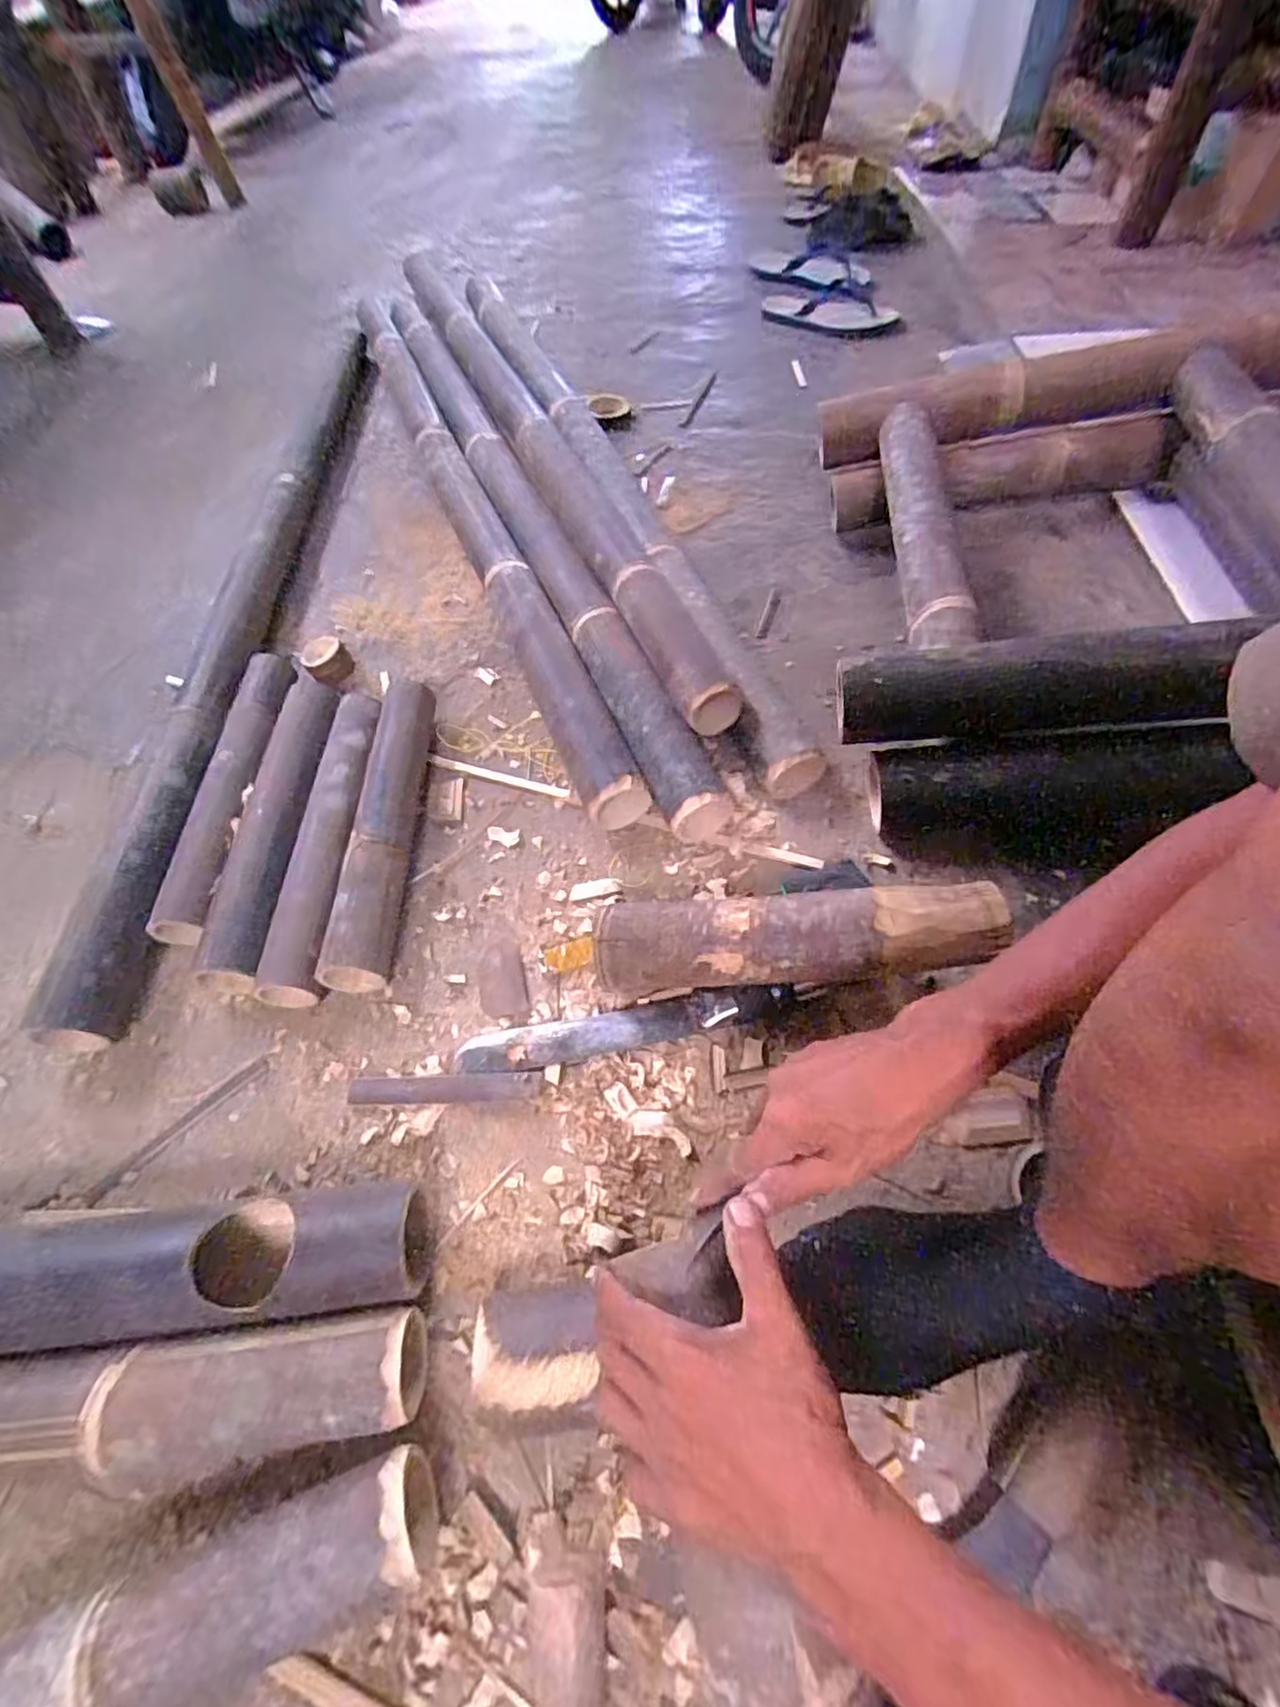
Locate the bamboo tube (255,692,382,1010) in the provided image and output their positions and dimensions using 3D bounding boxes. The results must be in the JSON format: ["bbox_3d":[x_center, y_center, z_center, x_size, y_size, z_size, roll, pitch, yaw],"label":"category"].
[{"bbox_3d":[-0.317,-0.024,0.692,0.054,0.050,0.371,-2,57,1],"label":"bamboo tube"}]

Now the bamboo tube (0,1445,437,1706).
[{"bbox_3d":[-0.375,0.467,0.350,0.530,0.080,0.068,-17,58,-9],"label":"bamboo tube"}]

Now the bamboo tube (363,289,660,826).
[{"bbox_3d":[-0.250,-0.506,0.981,0.067,0.090,1.206,-21,61,-10],"label":"bamboo tube"}]

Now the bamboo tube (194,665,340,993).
[{"bbox_3d":[-0.383,-0.050,0.708,0.060,0.044,0.402,-3,57,0],"label":"bamboo tube"}]

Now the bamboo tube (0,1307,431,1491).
[{"bbox_3d":[-0.411,0.367,0.425,0.532,0.069,0.074,-6,57,-2],"label":"bamboo tube"}]

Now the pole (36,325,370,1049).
[{"bbox_3d":[-0.488,-0.376,0.894,0.073,0.072,1.261,-1,57,2],"label":"pole"}]

